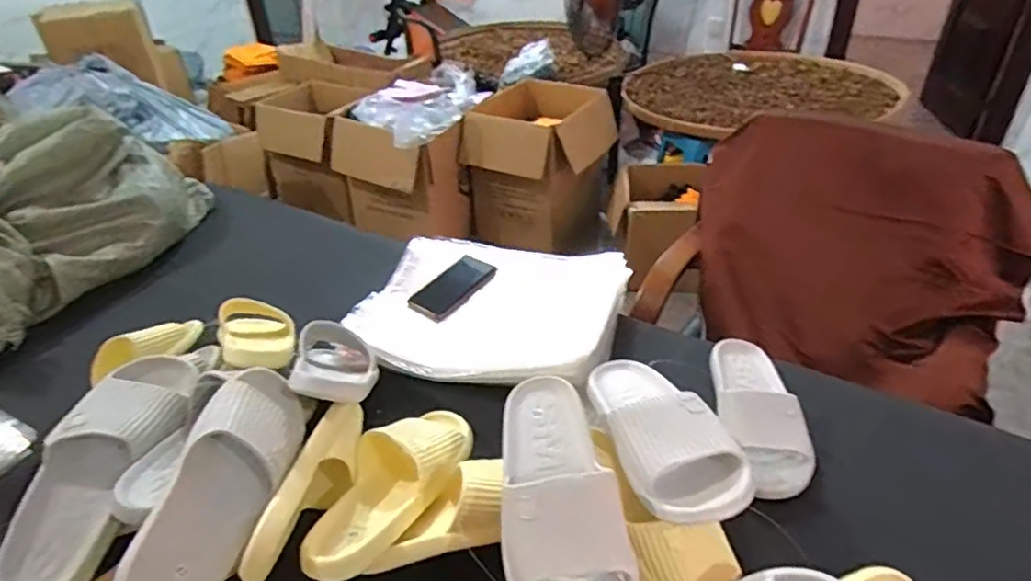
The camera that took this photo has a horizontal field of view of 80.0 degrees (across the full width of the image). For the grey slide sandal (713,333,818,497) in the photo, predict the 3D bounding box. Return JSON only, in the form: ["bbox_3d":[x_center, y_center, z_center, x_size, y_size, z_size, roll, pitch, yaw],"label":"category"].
[{"bbox_3d":[0.318,0.143,0.804,0.104,0.066,0.263,-1,35,4],"label":"grey slide sandal"}]

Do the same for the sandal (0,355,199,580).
[{"bbox_3d":[-0.448,0.187,0.663,0.117,0.071,0.277,8,59,16],"label":"sandal"}]

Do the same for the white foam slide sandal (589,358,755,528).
[{"bbox_3d":[0.142,0.133,0.661,0.107,0.067,0.286,-11,22,-11],"label":"white foam slide sandal"}]

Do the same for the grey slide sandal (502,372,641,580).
[{"bbox_3d":[0.038,0.186,0.585,0.110,0.070,0.272,-6,35,-3],"label":"grey slide sandal"}]

